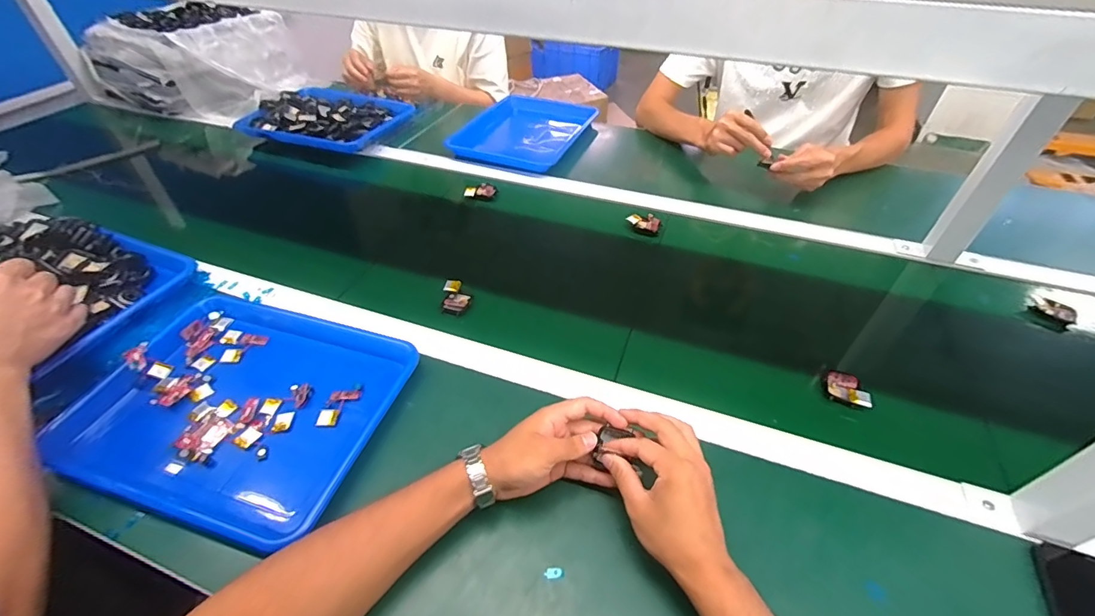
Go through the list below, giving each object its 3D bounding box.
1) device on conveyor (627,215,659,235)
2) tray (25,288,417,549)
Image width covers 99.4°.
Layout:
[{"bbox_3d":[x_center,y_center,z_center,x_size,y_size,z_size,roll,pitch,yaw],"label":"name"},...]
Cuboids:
[{"bbox_3d":[0.165,-0.145,0.797,0.055,0.020,0.030,22,49,22],"label":"device on conveyor"},{"bbox_3d":[-0.338,0.105,0.529,0.326,0.035,0.257,13,50,13],"label":"tray"}]

